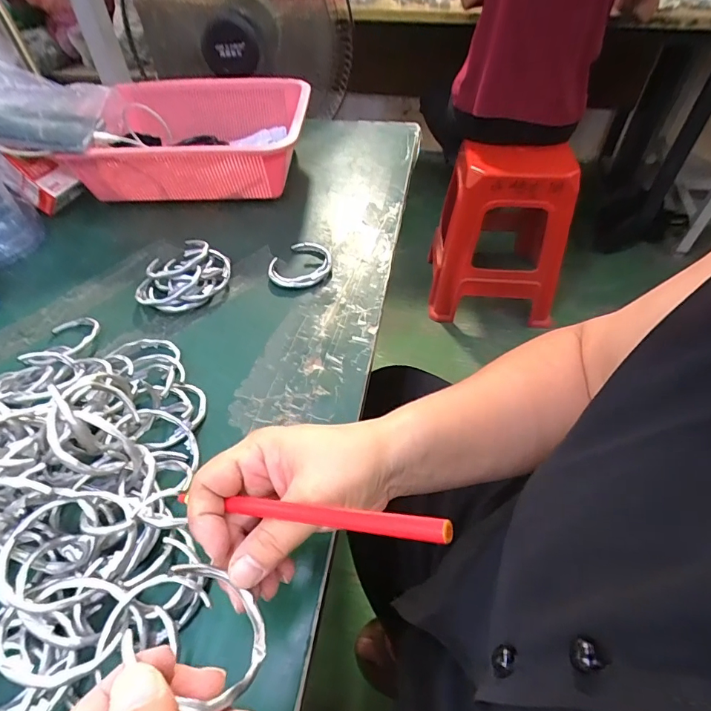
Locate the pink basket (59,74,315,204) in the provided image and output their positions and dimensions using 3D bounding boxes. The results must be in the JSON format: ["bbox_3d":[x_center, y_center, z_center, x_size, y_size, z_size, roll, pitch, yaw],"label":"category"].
[{"bbox_3d":[-0.196,-0.275,0.570,0.273,0.094,0.204,-3,49,0],"label":"pink basket"}]

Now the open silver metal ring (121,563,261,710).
[{"bbox_3d":[-0.065,0.114,0.187,0.053,0.057,0.004,35,97,11],"label":"open silver metal ring"}]

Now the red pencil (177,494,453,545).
[{"bbox_3d":[-0.031,0.075,0.210,0.159,0.006,0.008,-6,43,32],"label":"red pencil"}]

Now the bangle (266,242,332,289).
[{"bbox_3d":[-0.058,-0.097,0.466,0.064,0.010,0.070,-4,49,-1],"label":"bangle"}]

